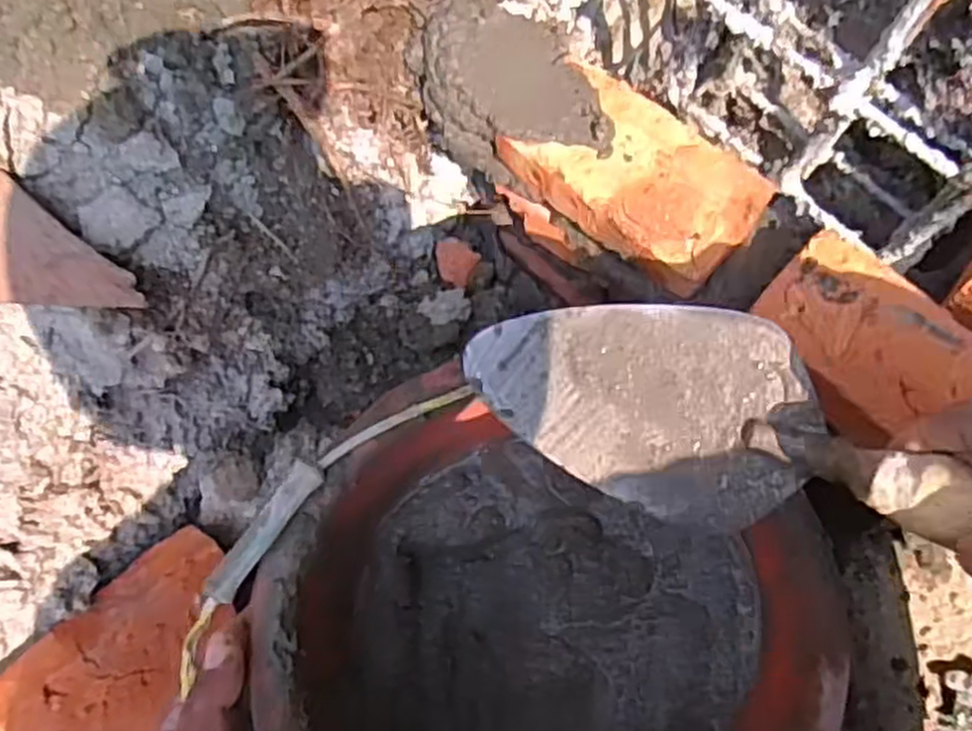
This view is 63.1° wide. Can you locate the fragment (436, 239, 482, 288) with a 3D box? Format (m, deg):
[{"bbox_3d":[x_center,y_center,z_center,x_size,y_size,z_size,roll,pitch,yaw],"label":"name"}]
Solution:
[{"bbox_3d":[-0.025,-0.082,0.624,0.037,0.016,0.033,39,98,1],"label":"fragment"}]

